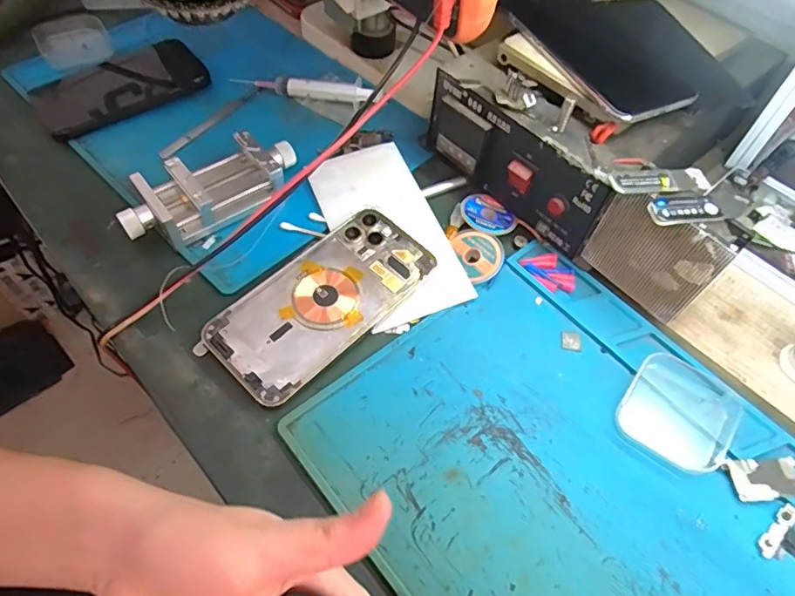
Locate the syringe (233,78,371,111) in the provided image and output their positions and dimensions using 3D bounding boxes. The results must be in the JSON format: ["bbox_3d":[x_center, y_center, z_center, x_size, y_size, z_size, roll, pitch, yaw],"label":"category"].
[{"bbox_3d":[-0.089,-0.198,0.503,0.128,0.020,0.023,7,56,2],"label":"syringe"}]

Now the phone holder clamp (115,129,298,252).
[{"bbox_3d":[-0.142,-0.083,0.410,0.136,0.035,0.054,-31,63,-21],"label":"phone holder clamp"}]

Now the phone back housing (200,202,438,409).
[{"bbox_3d":[-0.050,0.000,0.372,0.078,0.015,0.159,39,62,21],"label":"phone back housing"}]

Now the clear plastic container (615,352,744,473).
[{"bbox_3d":[0.180,0.072,0.338,0.066,0.013,0.067,28,59,15],"label":"clear plastic container"}]

